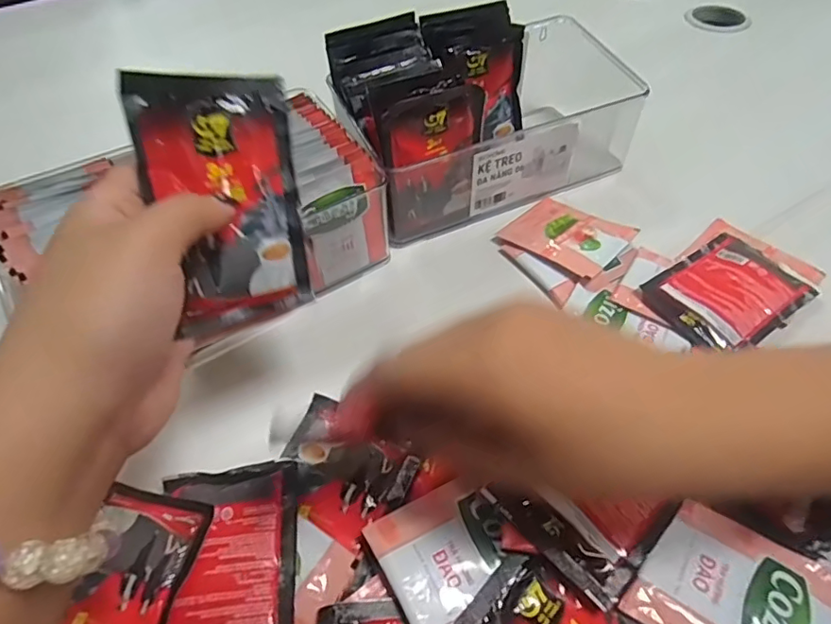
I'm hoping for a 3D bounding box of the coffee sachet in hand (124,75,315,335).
[{"bbox_3d":[-0.078,-0.046,0.228,0.063,0.101,0.010,-17,17,-34],"label":"coffee sachet in hand"}]

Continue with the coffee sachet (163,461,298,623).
[{"bbox_3d":[-0.083,0.114,0.232,0.061,0.008,0.097,-6,51,-4],"label":"coffee sachet"}]

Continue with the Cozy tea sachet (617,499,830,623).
[{"bbox_3d":[0.135,0.116,0.222,0.075,0.007,0.068,29,52,25],"label":"Cozy tea sachet"}]

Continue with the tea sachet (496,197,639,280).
[{"bbox_3d":[0.105,-0.054,0.372,0.071,0.009,0.063,36,60,26],"label":"tea sachet"}]

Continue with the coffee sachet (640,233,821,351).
[{"bbox_3d":[0.193,-0.016,0.330,0.098,0.006,0.065,-28,56,-20],"label":"coffee sachet"}]

